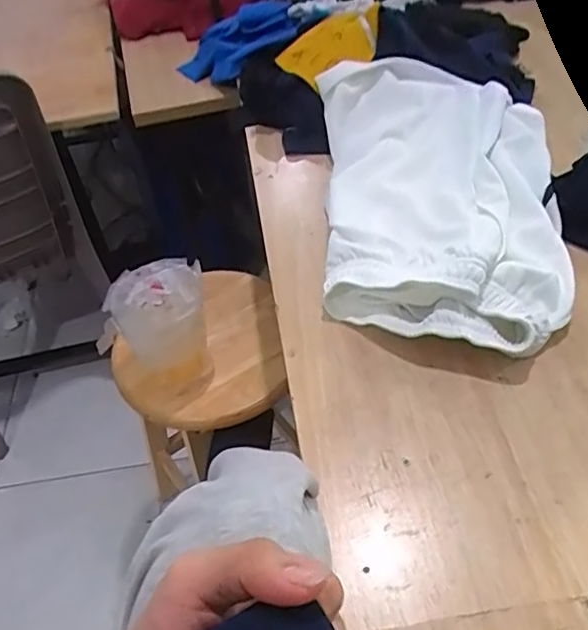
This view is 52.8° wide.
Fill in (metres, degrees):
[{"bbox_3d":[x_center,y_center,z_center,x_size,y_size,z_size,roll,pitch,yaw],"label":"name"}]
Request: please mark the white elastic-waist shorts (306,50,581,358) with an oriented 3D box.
[{"bbox_3d":[0.171,-0.162,0.735,0.300,0.076,0.506,4,48,8],"label":"white elastic-waist shorts"}]

